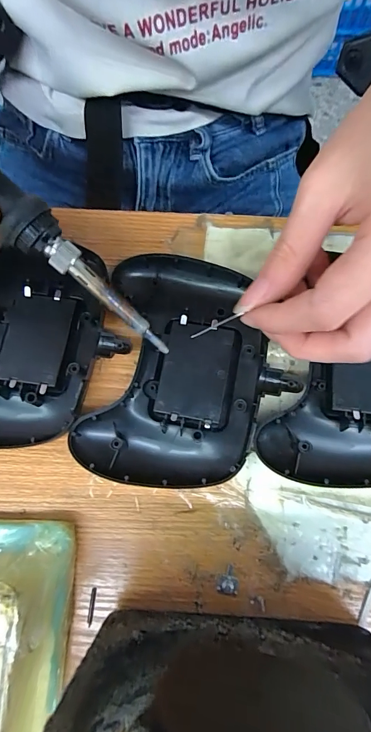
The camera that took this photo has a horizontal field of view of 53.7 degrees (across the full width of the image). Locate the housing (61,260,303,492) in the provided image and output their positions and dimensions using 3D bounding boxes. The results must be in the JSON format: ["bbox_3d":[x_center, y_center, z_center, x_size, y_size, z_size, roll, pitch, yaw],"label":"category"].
[{"bbox_3d":[0.001,0.003,0.199,0.098,0.020,0.121,11,75,5],"label":"housing"}]

